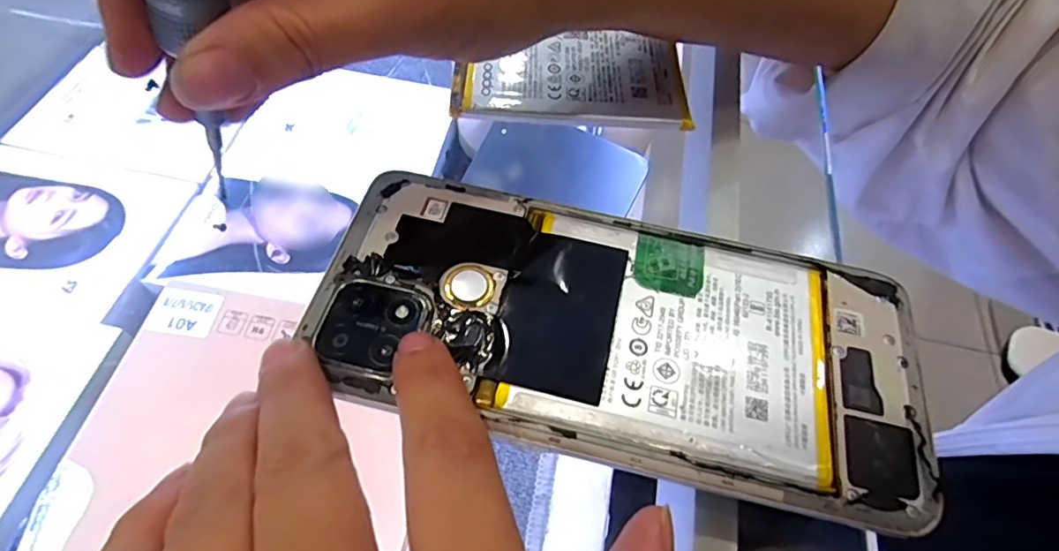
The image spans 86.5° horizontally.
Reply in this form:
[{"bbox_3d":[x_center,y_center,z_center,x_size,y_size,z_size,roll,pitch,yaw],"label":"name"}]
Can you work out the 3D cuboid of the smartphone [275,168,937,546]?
[{"bbox_3d":[0.024,0.012,0.154,0.159,0.004,0.073,15,58,6],"label":"smartphone"}]

